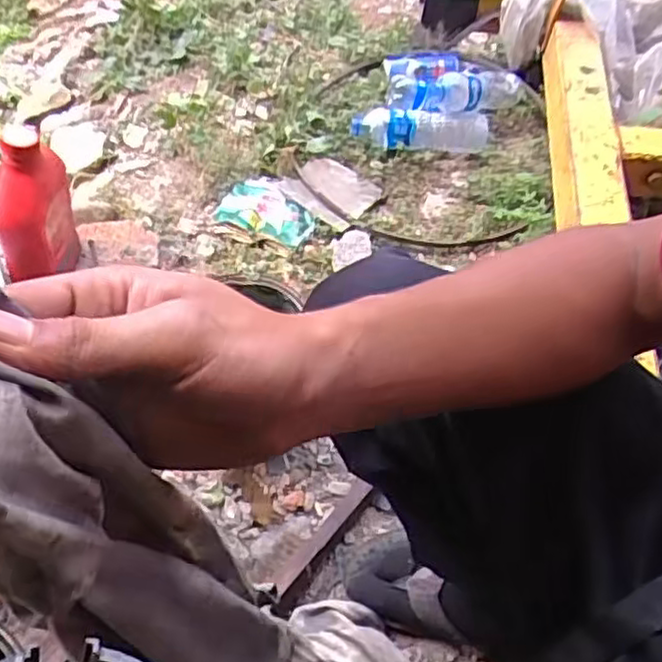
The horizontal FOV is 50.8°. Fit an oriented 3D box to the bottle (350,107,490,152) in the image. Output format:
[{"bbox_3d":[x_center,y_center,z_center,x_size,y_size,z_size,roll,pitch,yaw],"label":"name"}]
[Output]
[{"bbox_3d":[0.146,-0.324,1.134,0.225,0.054,0.056,5,57,-1],"label":"bottle"}]

